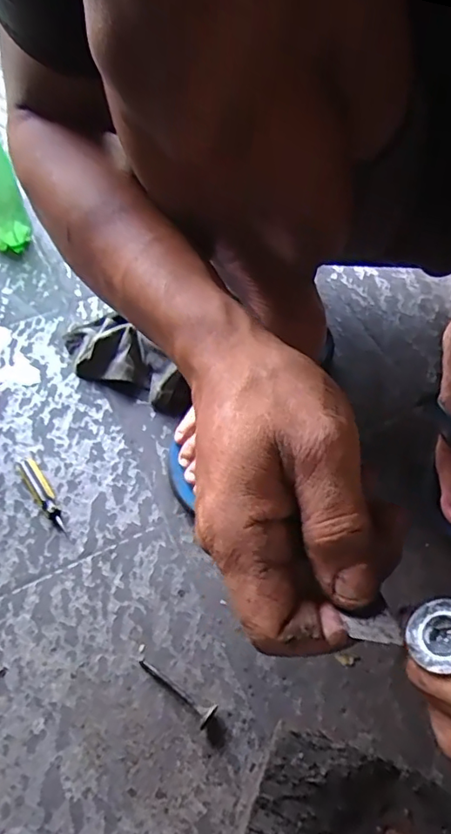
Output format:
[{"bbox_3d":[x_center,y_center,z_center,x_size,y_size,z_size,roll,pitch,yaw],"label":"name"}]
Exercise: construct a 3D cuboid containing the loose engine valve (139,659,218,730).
[{"bbox_3d":[-0.042,0.218,0.443,0.071,0.015,0.018,26,61,16],"label":"loose engine valve"}]

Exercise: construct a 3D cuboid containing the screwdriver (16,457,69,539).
[{"bbox_3d":[-0.171,0.072,0.528,0.018,0.013,0.089,-34,64,-20],"label":"screwdriver"}]

